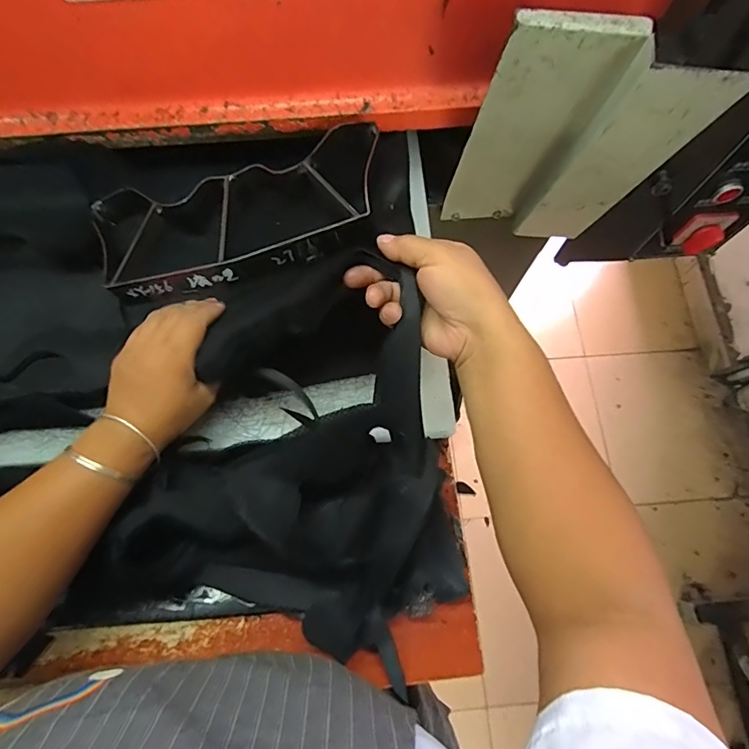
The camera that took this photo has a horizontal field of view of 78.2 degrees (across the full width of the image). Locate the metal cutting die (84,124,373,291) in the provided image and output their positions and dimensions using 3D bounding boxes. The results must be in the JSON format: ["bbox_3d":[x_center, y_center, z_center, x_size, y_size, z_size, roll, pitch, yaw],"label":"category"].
[{"bbox_3d":[-0.132,-0.161,0.436,0.292,0.055,0.139,-13,73,-3],"label":"metal cutting die"}]

